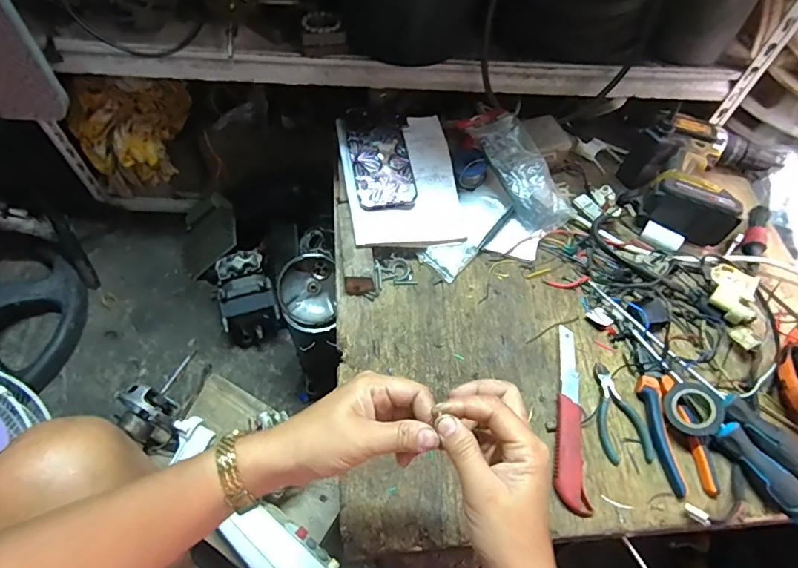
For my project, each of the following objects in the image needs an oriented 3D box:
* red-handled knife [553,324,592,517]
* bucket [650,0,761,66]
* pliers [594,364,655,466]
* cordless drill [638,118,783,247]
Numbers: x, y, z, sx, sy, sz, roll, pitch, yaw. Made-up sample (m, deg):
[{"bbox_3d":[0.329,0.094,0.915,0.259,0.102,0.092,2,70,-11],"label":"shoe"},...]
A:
[{"bbox_3d":[0.192,0.147,0.544,0.036,0.021,0.204,7,58,1],"label":"red-handled knife"},{"bbox_3d":[0.465,-0.420,0.724,0.120,0.127,0.148,30,62,15],"label":"bucket"},{"bbox_3d":[0.249,0.148,0.553,0.049,0.009,0.112,-6,59,-7],"label":"pliers"},{"bbox_3d":[0.459,-0.155,0.707,0.163,0.068,0.234,30,62,15],"label":"cordless drill"}]

